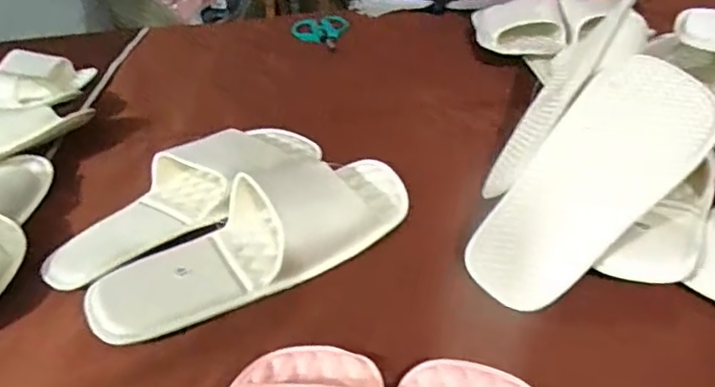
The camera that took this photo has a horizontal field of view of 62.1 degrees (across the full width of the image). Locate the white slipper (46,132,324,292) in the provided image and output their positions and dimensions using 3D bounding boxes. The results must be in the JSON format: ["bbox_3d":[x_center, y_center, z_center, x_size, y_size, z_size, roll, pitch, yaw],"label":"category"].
[{"bbox_3d":[-0.152,-0.008,0.545,0.271,0.045,0.114,-30,40,-29],"label":"white slipper"}]

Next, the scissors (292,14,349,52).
[{"bbox_3d":[-0.055,-0.247,0.901,0.082,0.014,0.138,-11,34,-5],"label":"scissors"}]

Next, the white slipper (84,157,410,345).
[{"bbox_3d":[-0.080,0.028,0.481,0.269,0.048,0.102,-26,38,-25],"label":"white slipper"}]

